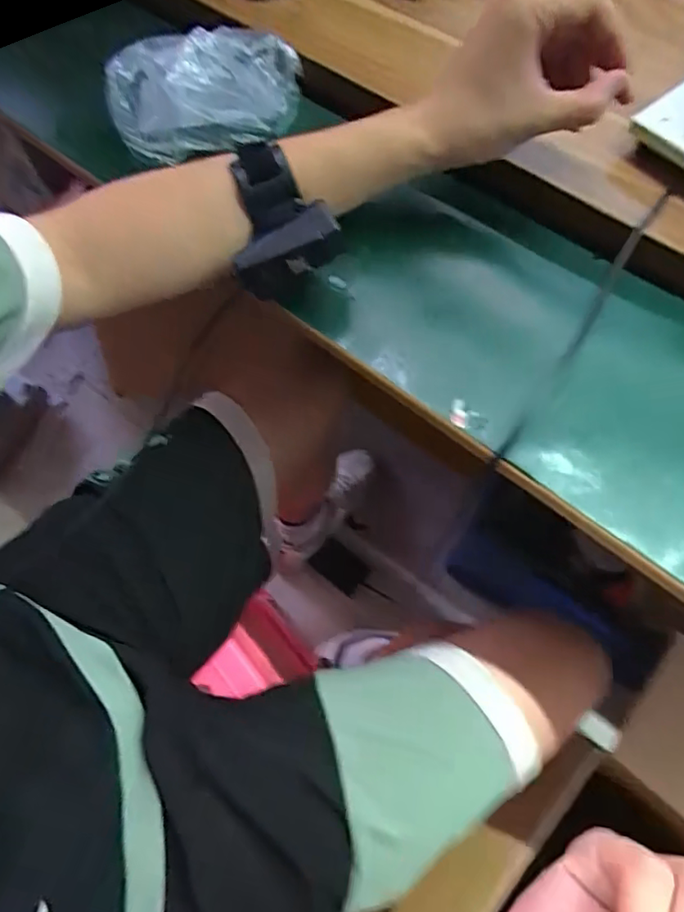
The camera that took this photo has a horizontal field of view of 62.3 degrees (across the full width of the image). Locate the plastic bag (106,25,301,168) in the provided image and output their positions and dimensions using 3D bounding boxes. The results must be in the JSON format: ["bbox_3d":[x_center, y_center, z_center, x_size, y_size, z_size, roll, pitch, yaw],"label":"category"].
[{"bbox_3d":[-0.101,-0.270,0.411,0.142,0.058,0.070,-10,67,-3],"label":"plastic bag"}]

